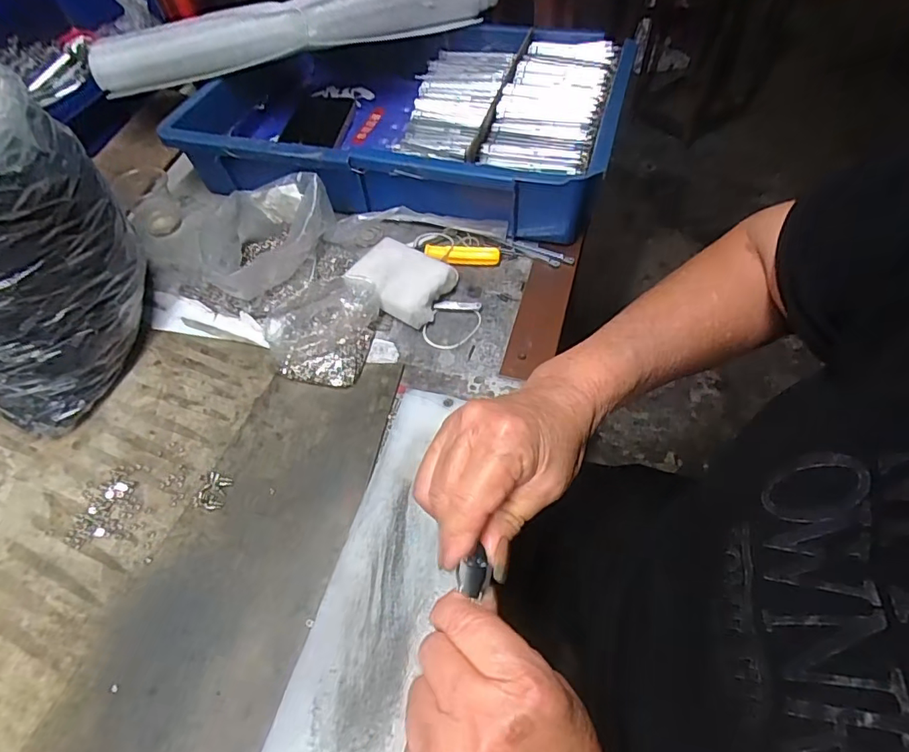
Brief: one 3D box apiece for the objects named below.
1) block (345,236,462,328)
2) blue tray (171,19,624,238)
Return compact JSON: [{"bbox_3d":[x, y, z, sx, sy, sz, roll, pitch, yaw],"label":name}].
[{"bbox_3d":[-0.046,-0.082,0.453,0.081,0.032,0.060,30,60,22],"label":"block"},{"bbox_3d":[-0.049,-0.273,0.557,0.424,0.087,0.272,11,55,11],"label":"blue tray"}]

